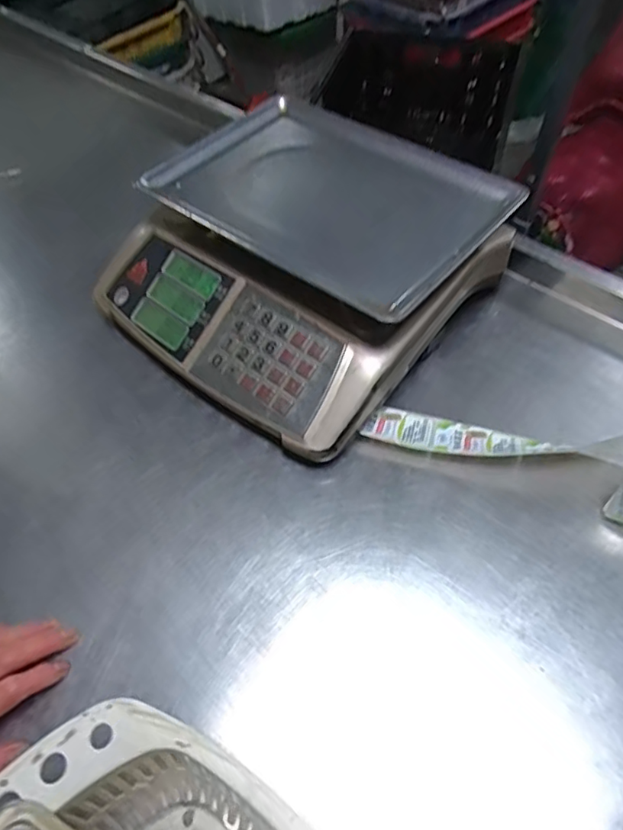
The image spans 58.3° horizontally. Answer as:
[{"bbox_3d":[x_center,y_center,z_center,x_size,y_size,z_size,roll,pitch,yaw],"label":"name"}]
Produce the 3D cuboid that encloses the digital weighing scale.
[{"bbox_3d":[-0.017,-0.166,0.600,0.342,0.116,0.334,33,63,23],"label":"digital weighing scale"}]

